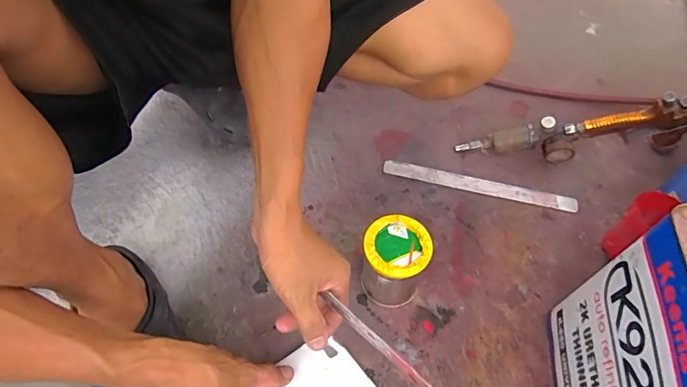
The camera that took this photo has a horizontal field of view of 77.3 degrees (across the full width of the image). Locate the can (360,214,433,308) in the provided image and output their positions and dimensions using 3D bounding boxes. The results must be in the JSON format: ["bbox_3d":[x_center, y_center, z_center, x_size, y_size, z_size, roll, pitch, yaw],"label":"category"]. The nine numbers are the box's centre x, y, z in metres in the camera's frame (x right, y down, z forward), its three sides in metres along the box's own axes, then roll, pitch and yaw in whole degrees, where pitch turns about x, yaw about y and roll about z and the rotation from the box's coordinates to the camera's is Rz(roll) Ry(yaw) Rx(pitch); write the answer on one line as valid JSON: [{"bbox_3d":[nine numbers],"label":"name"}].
[{"bbox_3d":[0.062,0.086,0.526,0.074,0.107,0.075,0,57,0],"label":"can"}]

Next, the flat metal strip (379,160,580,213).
[{"bbox_3d":[0.206,-0.014,0.653,0.288,0.007,0.025,12,58,8],"label":"flat metal strip"}]

